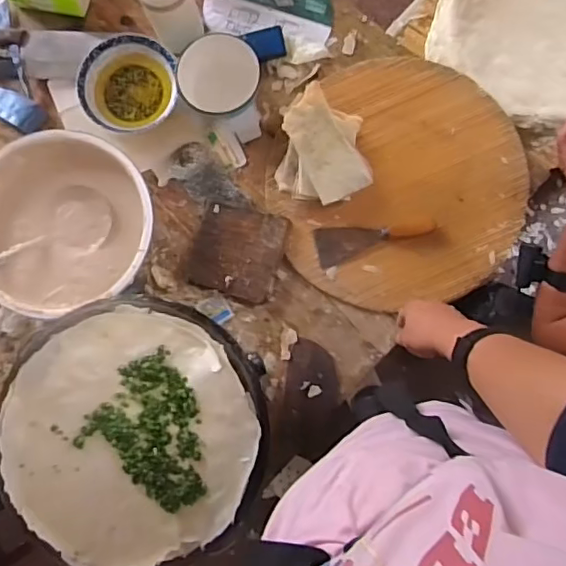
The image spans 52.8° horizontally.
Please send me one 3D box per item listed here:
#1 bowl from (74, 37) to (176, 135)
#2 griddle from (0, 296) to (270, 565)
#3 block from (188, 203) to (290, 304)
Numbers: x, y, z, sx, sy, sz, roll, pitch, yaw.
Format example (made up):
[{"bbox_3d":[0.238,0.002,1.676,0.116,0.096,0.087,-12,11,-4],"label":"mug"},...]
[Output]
[{"bbox_3d":[-0.273,-0.351,1.015,0.165,0.049,0.167,0,84,2],"label":"bowl"},{"bbox_3d":[-0.215,0.213,0.815,0.373,0.051,0.365,0,84,2],"label":"griddle"},{"bbox_3d":[-0.079,-0.055,0.993,0.151,0.020,0.153,16,85,3],"label":"block"}]

